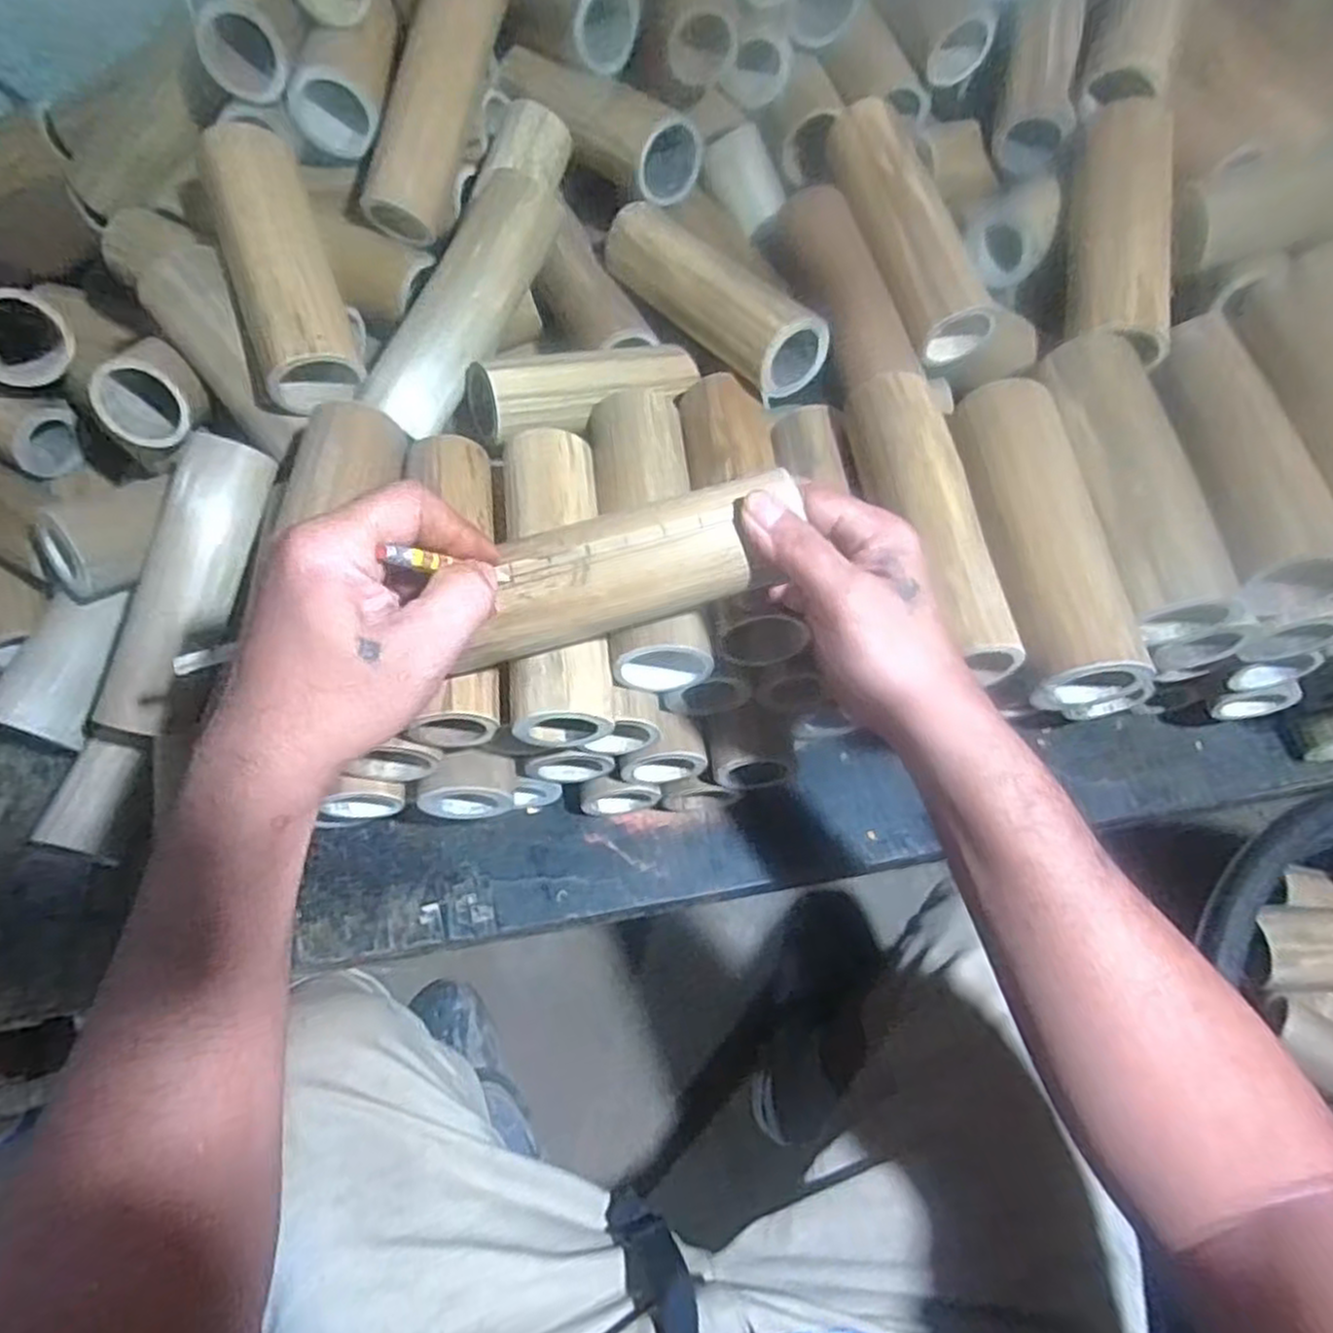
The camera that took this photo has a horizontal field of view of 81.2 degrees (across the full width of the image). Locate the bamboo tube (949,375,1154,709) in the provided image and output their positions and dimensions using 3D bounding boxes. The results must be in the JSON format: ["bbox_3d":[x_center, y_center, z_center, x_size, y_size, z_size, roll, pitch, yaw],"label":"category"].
[{"bbox_3d":[0.200,-0.069,0.417,0.059,0.058,0.179,-3,62,-5],"label":"bamboo tube"}]

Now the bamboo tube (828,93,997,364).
[{"bbox_3d":[0.153,-0.287,0.508,0.051,0.051,0.179,-18,80,-12],"label":"bamboo tube"}]

